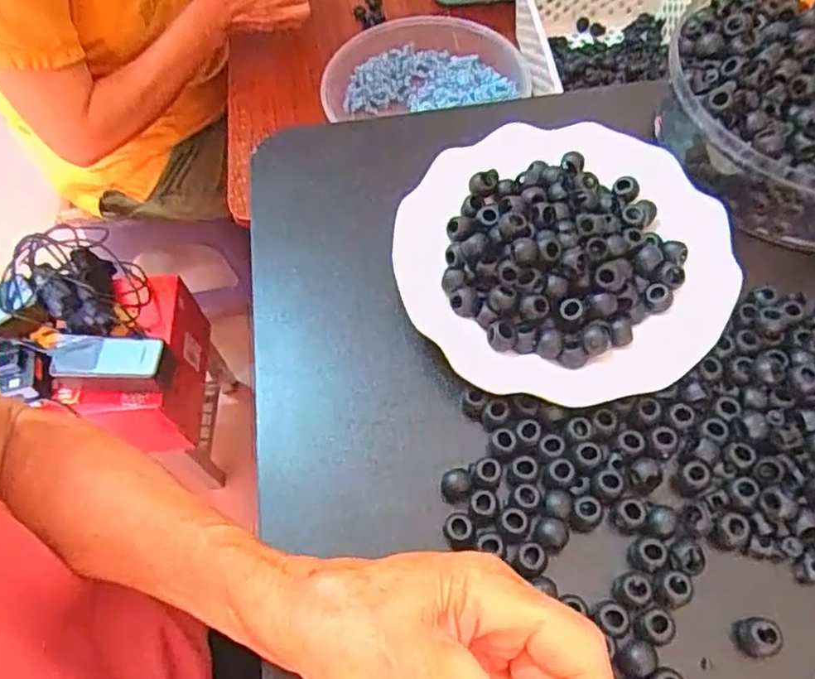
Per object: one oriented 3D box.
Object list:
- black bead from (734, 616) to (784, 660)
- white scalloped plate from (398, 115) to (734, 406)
[{"bbox_3d":[0.151,0.128,0.276,0.014,0.014,0.015,-2,61,3],"label":"black bead"},{"bbox_3d":[0.085,-0.053,0.359,0.178,0.030,0.180,-2,61,3],"label":"white scalloped plate"}]

